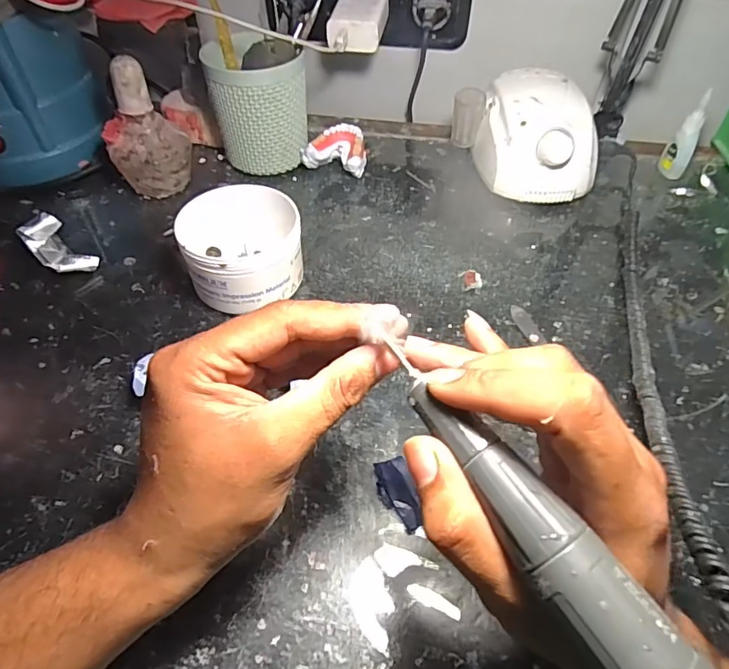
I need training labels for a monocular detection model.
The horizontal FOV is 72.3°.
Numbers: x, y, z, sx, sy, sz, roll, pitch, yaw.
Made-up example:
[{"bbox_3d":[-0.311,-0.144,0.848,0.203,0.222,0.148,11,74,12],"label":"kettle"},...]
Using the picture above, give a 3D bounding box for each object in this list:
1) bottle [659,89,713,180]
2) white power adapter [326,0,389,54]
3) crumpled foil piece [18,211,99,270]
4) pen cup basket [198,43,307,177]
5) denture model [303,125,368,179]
[{"bbox_3d":[0.325,-0.199,0.502,0.026,0.083,0.017,27,55,21],"label":"bottle"},{"bbox_3d":[-0.005,-0.320,0.509,0.052,0.034,0.088,9,50,7],"label":"white power adapter"},{"bbox_3d":[-0.260,-0.074,0.423,0.064,0.031,0.033,35,58,25],"label":"crumpled foil piece"},{"bbox_3d":[-0.104,-0.227,0.503,0.091,0.112,0.083,-8,50,-8],"label":"pen cup basket"},{"bbox_3d":[-0.025,-0.191,0.525,0.063,0.035,0.053,18,52,14],"label":"denture model"}]

